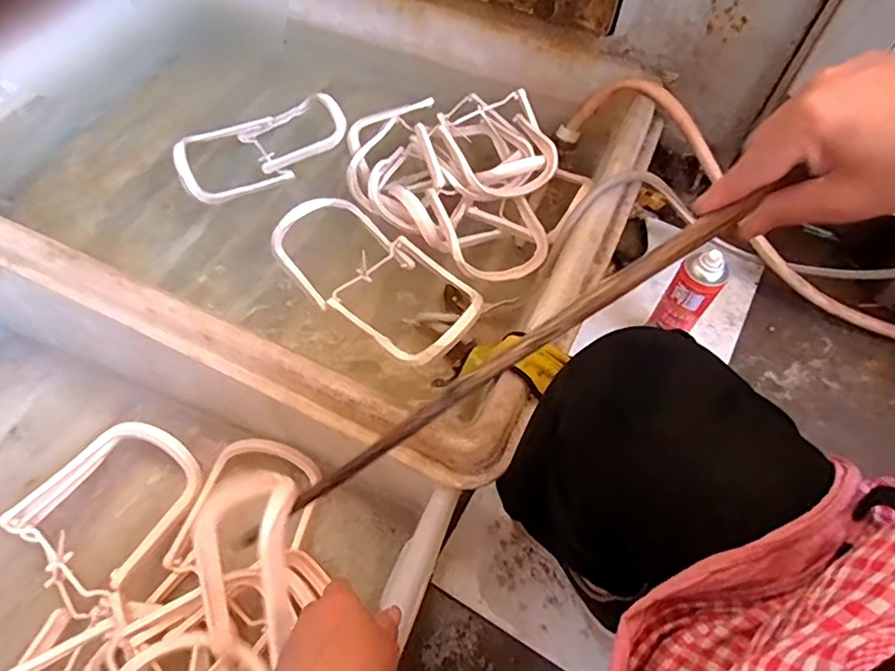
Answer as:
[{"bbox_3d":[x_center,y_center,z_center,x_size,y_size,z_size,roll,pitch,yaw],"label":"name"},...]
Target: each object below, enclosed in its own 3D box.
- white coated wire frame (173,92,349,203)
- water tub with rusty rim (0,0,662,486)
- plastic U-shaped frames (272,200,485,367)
[{"bbox_3d":[-0.319,-0.331,0.953,0.300,0.046,0.166,-34,65,-20],"label":"white coated wire frame"},{"bbox_3d":[-0.259,-0.290,0.924,1.046,0.224,0.789,22,60,12],"label":"water tub with rusty rim"},{"bbox_3d":[-0.113,-0.093,0.818,0.338,0.032,0.172,34,63,18],"label":"plastic U-shaped frames"}]

